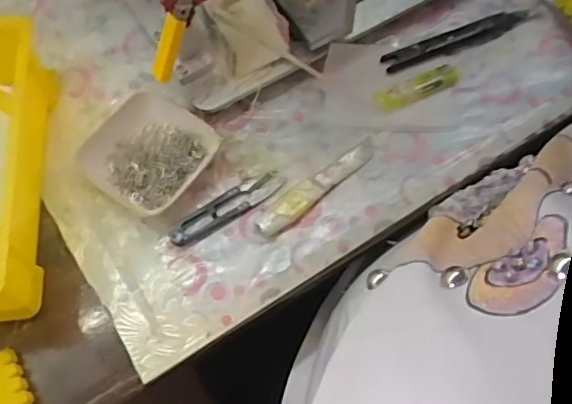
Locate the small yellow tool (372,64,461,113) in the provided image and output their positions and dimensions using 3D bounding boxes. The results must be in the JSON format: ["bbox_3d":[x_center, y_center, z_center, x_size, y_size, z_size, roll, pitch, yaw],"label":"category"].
[{"bbox_3d":[0.119,-0.103,0.546,0.085,0.010,0.024,-27,66,-11],"label":"small yellow tool"}]

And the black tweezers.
[{"bbox_3d":[0.165,-0.152,0.570,0.154,0.011,0.021,-20,65,-8],"label":"black tweezers"}]

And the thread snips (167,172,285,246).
[{"bbox_3d":[-0.049,0.004,0.501,0.101,0.004,0.027,-34,67,-14],"label":"thread snips"}]

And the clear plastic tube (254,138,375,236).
[{"bbox_3d":[0.026,-0.015,0.504,0.123,0.008,0.021,-39,69,-16],"label":"clear plastic tube"}]

